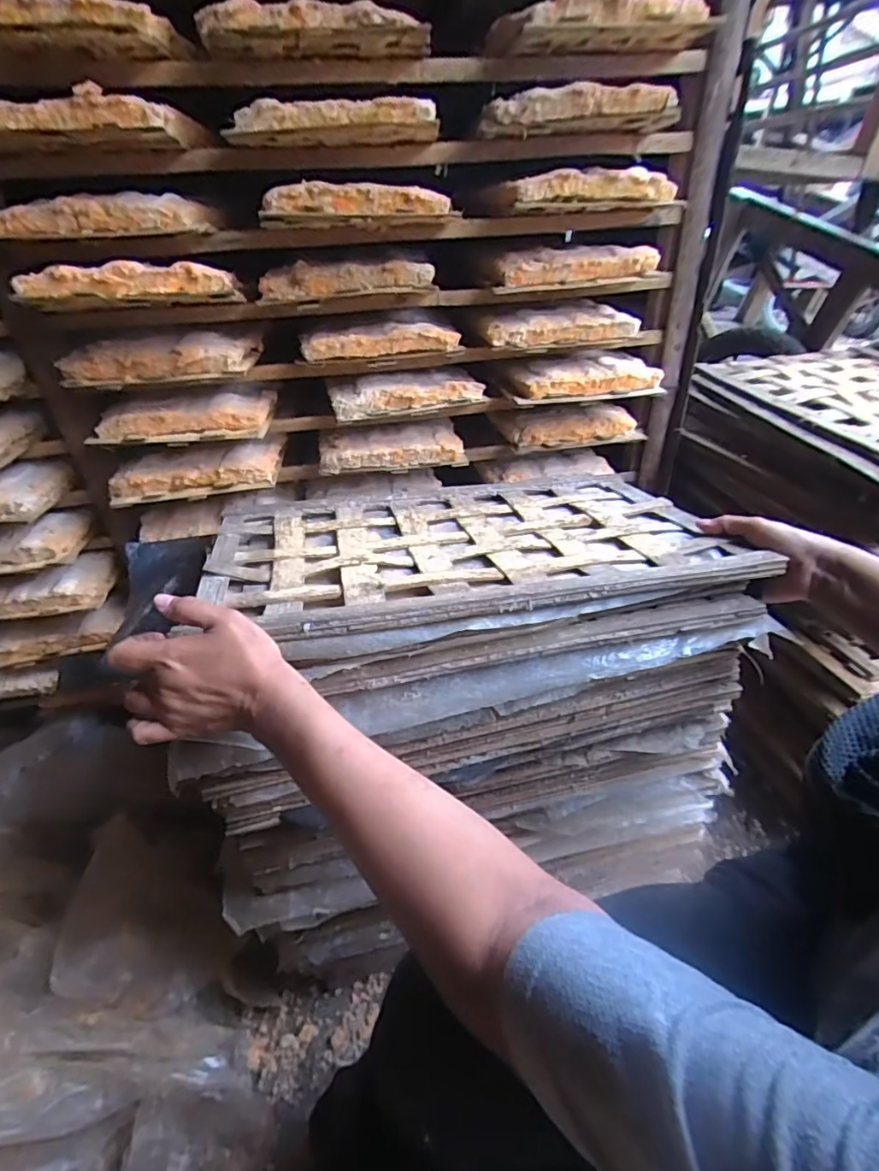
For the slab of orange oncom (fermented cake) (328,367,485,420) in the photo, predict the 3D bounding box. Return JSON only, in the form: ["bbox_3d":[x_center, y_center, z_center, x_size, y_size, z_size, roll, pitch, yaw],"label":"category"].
[{"bbox_3d":[-0.050,-0.293,0.807,0.218,0.045,0.077,-6,36,-9],"label":"slab of orange oncom (fermented cake)"}]

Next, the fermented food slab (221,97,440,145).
[{"bbox_3d":[-0.121,-0.529,0.614,0.239,0.038,0.047,-7,36,-10],"label":"fermented food slab"}]

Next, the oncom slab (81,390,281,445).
[{"bbox_3d":[-0.352,-0.234,0.760,0.241,0.041,0.100,-14,38,-19],"label":"oncom slab"}]

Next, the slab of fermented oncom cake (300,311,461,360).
[{"bbox_3d":[-0.084,-0.354,0.767,0.223,0.039,0.100,-2,36,-3],"label":"slab of fermented oncom cake"}]

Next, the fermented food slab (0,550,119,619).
[{"bbox_3d":[-0.640,0.003,0.835,0.236,0.055,0.094,-9,37,-13],"label":"fermented food slab"}]

